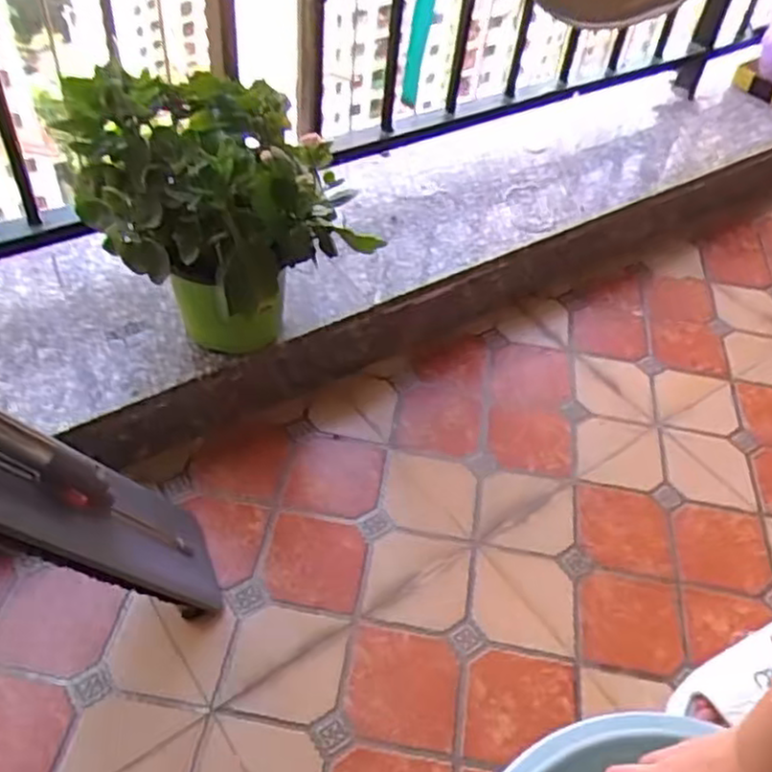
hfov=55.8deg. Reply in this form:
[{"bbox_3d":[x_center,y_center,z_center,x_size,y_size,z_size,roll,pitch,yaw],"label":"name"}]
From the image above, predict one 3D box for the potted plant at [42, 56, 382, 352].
[{"bbox_3d":[-0.172,-0.155,0.726,0.210,0.255,0.211,-24,56,-27],"label":"potted plant"}]

